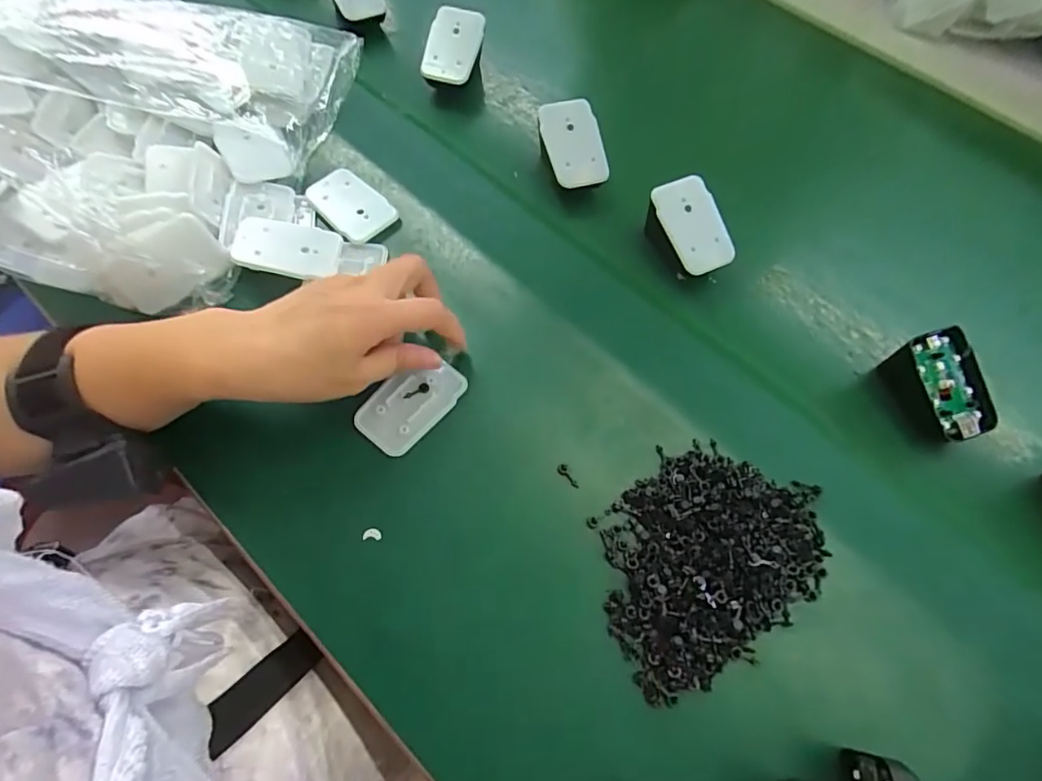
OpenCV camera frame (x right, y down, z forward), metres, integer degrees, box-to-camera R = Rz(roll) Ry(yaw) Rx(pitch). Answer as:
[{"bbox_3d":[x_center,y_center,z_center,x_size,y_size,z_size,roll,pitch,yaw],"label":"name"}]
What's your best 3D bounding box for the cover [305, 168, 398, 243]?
[{"bbox_3d":[-0.131,-0.143,0.410,0.063,0.015,0.041,42,71,16],"label":"cover"}]

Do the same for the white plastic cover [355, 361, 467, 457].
[{"bbox_3d":[-0.070,0.008,0.342,0.042,0.008,0.067,39,70,15],"label":"white plastic cover"}]

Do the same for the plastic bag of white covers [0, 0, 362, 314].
[{"bbox_3d":[-0.331,-0.204,0.393,0.343,0.089,0.262,8,65,2],"label":"plastic bag of white covers"}]

